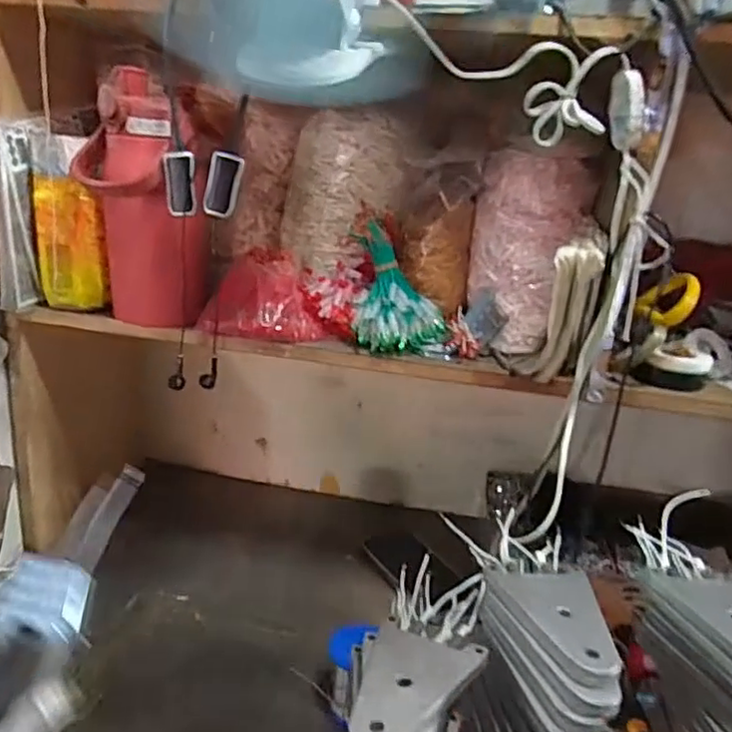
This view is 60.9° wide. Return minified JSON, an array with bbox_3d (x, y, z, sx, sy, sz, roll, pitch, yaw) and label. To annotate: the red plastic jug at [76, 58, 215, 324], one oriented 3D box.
[{"bbox_3d":[-0.203,-0.148,0.575,0.108,0.221,0.097,-2,19,-22],"label":"red plastic jug"}]

